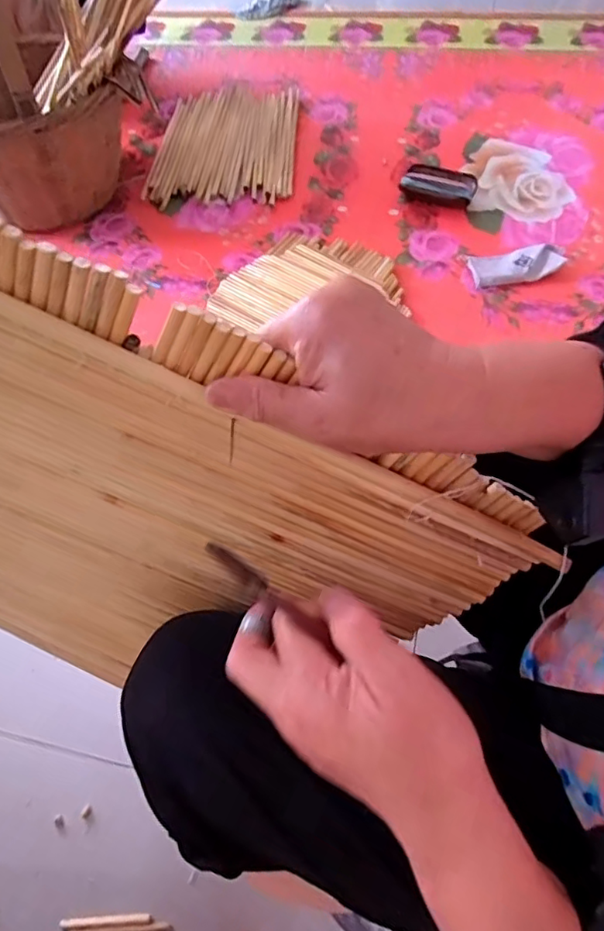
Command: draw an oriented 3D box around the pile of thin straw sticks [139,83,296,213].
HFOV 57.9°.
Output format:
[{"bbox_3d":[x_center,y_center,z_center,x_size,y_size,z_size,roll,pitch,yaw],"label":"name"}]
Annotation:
[{"bbox_3d":[-0.187,-0.805,1.360,0.346,0.033,0.479,2,61,3],"label":"pile of thin straw sticks"}]

